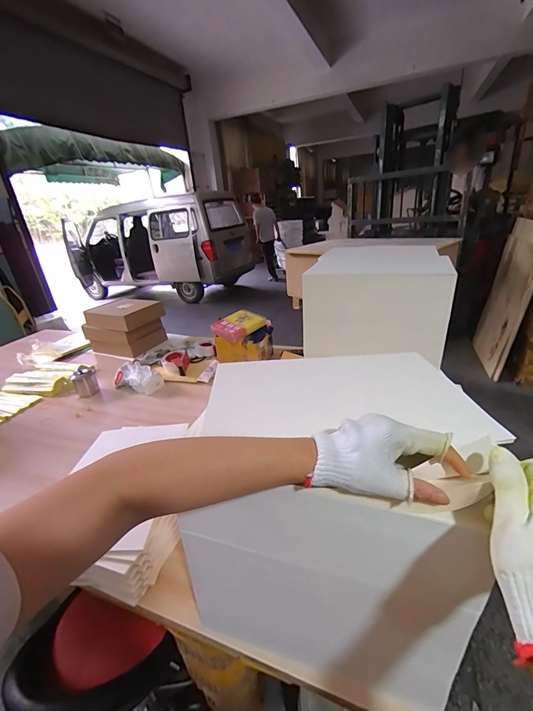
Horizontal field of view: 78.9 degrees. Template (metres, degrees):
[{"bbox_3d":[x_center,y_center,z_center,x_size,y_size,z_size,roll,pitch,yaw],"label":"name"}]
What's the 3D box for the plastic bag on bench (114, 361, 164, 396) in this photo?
[{"bbox_3d":[-0.577,0.102,1.441,0.223,0.113,0.106,10,29,29],"label":"plastic bag on bench"}]

